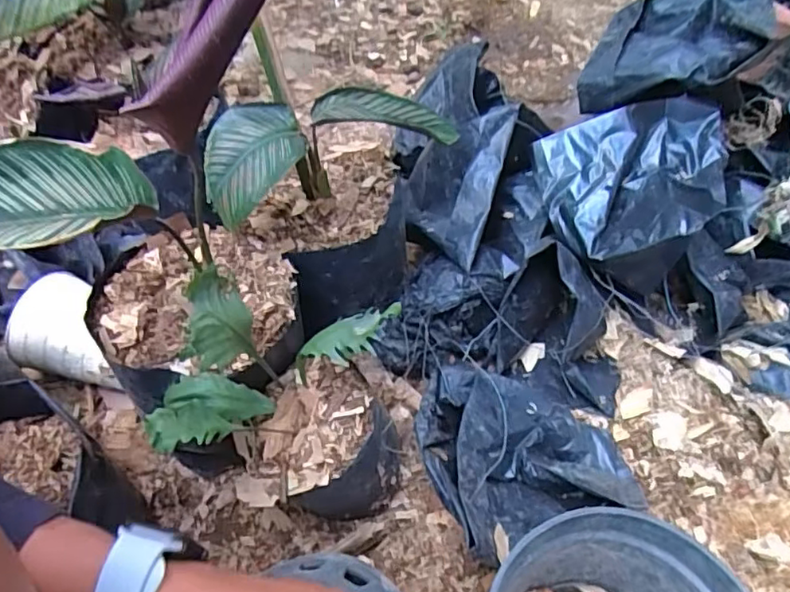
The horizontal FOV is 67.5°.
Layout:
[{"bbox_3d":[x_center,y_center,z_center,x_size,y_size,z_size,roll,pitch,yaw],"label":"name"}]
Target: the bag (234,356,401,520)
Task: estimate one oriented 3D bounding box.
[{"bbox_3d":[-0.064,0.126,0.494,0.124,0.112,0.107,-11,55,-10],"label":"bag"}]

